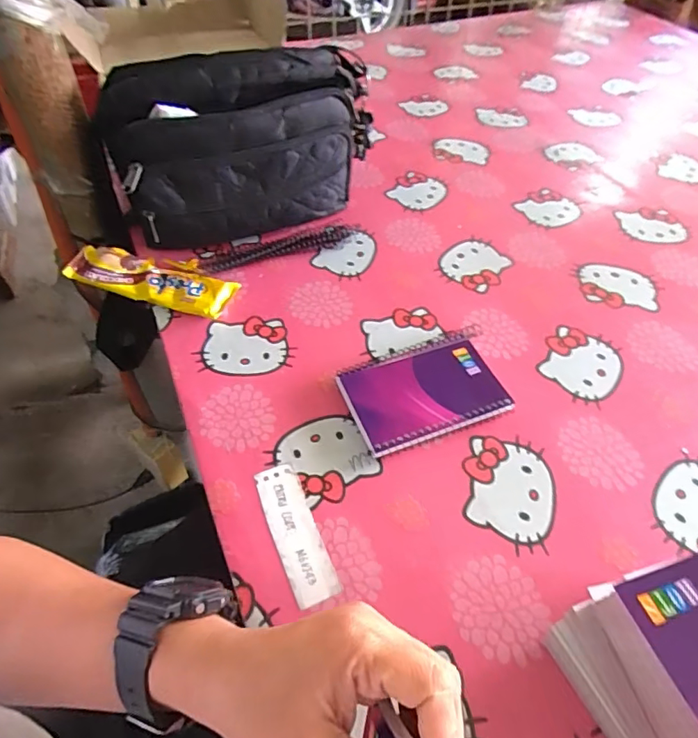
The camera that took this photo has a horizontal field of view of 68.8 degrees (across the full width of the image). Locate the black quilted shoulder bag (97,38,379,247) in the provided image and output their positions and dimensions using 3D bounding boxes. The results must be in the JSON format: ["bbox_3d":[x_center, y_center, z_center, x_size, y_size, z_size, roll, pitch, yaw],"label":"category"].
[{"bbox_3d":[-0.104,-0.226,0.543,0.285,0.174,0.091,-17,53,-15],"label":"black quilted shoulder bag"}]

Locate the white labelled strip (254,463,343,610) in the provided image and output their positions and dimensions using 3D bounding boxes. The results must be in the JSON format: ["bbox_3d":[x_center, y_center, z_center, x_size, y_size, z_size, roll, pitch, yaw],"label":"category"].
[{"bbox_3d":[-0.040,0.118,0.372,0.031,0.004,0.105,-17,53,-15],"label":"white labelled strip"}]

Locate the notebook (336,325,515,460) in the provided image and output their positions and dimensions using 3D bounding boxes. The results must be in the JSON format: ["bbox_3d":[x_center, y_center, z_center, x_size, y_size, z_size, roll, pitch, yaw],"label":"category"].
[{"bbox_3d":[0.070,0.017,0.449,0.145,0.015,0.096,-17,53,-15],"label":"notebook"}]

